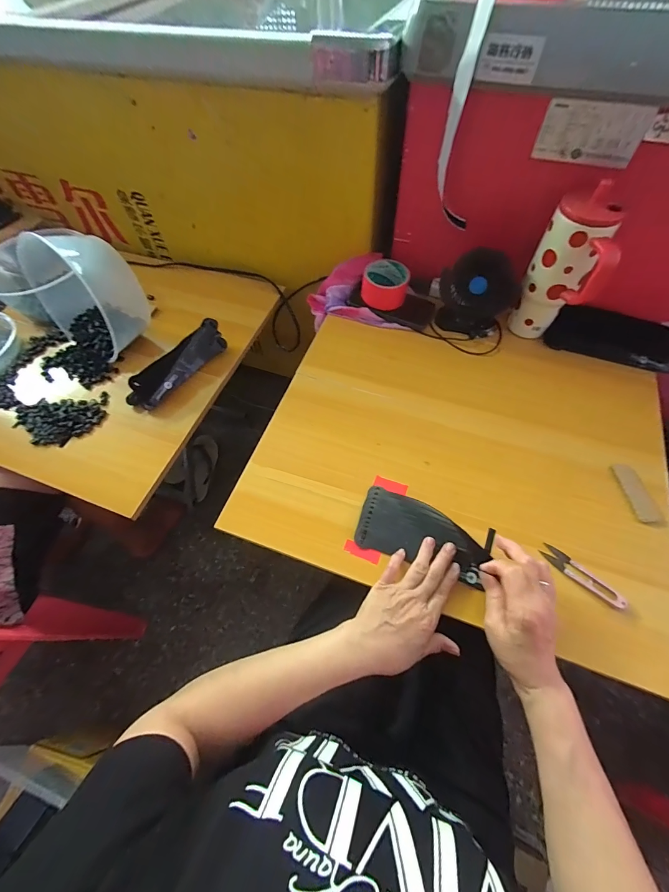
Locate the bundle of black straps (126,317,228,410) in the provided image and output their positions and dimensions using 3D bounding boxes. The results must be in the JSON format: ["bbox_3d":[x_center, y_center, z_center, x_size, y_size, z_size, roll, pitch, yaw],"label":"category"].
[{"bbox_3d":[-0.303,-0.158,0.671,0.061,0.054,0.214,29,66,17],"label":"bundle of black straps"}]

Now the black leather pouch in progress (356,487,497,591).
[{"bbox_3d":[0.120,0.119,0.471,0.174,0.016,0.086,18,63,14],"label":"black leather pouch in progress"}]

